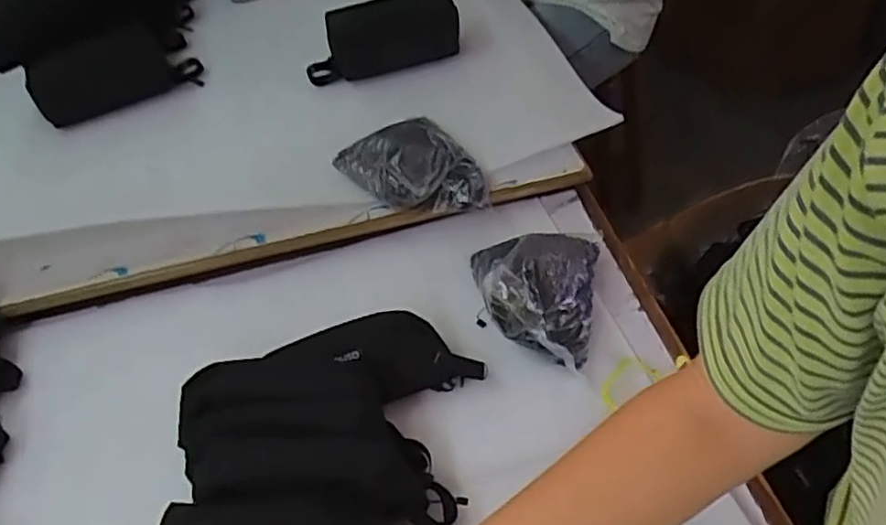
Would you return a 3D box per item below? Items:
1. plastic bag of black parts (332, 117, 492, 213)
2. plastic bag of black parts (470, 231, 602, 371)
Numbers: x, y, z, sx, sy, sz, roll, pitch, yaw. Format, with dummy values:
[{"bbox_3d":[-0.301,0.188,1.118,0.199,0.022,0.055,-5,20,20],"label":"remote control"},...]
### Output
[{"bbox_3d":[-0.033,-0.119,0.808,0.178,0.075,0.126,30,56,31],"label":"plastic bag of black parts"},{"bbox_3d":[0.088,0.017,0.696,0.134,0.089,0.157,6,47,12],"label":"plastic bag of black parts"}]

